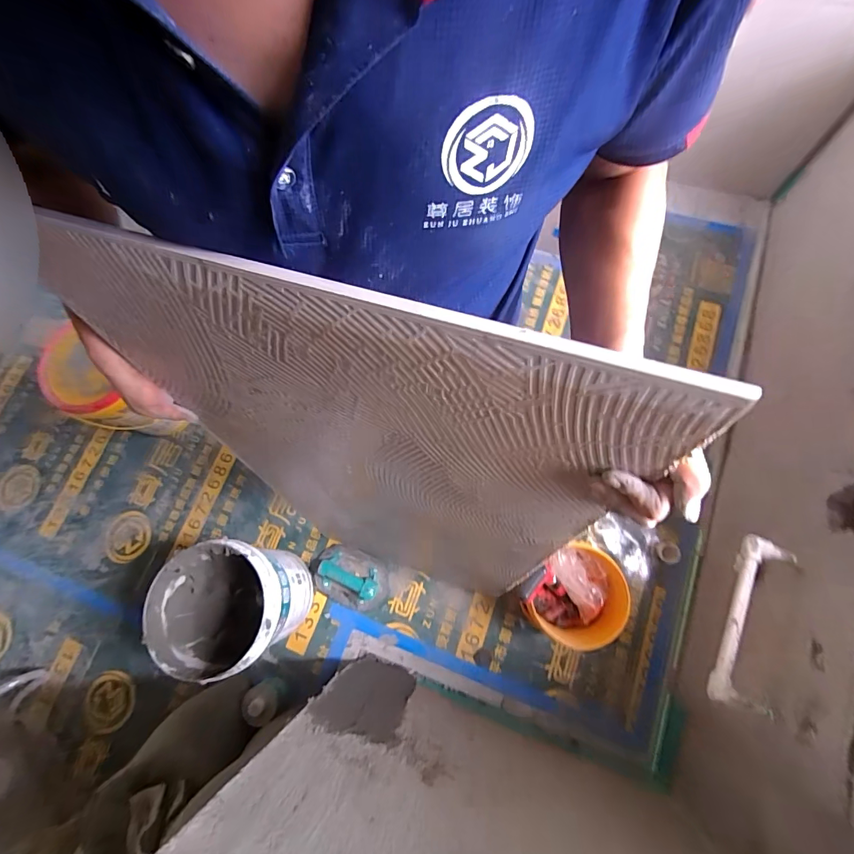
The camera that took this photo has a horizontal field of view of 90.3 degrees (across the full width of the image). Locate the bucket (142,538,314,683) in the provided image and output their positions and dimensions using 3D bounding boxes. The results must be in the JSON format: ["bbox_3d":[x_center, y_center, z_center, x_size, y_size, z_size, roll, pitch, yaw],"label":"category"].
[{"bbox_3d":[-0.513,0.486,1.156,0.302,0.338,0.295,-8,73,3],"label":"bucket"}]

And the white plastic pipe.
[{"bbox_3d":[0.669,0.401,0.883,0.073,0.083,0.337,21,77,11],"label":"white plastic pipe"}]

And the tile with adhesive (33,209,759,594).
[{"bbox_3d":[-0.076,0.137,0.746,0.544,1.081,0.022,18,67,9],"label":"tile with adhesive"}]

